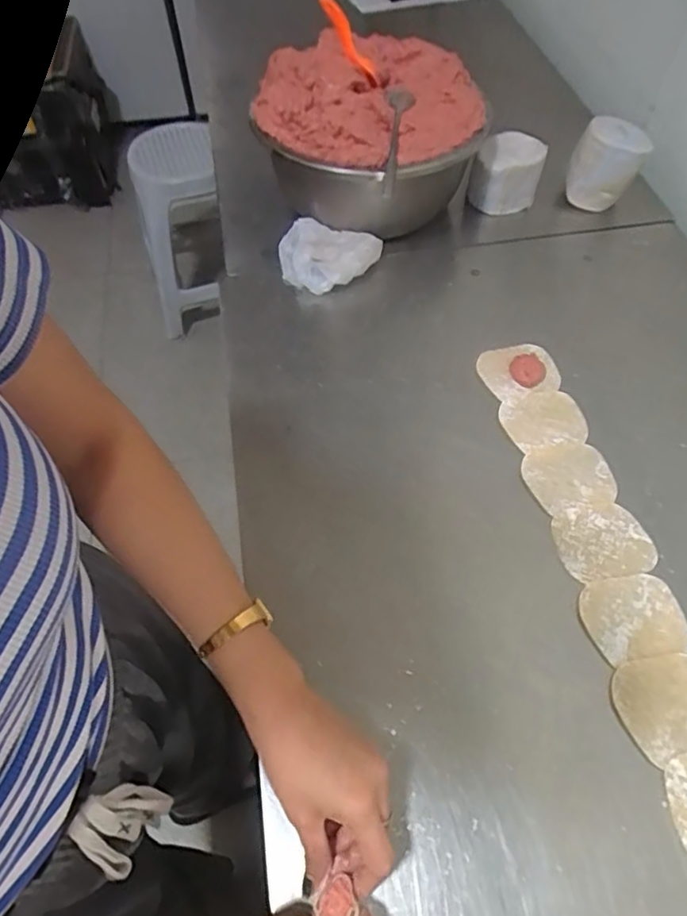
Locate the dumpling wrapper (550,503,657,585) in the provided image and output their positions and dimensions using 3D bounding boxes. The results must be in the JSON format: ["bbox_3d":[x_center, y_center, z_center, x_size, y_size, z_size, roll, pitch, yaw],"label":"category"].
[{"bbox_3d":[0.232,0.076,0.520,0.082,0.004,0.067,-12,57,-4],"label":"dumpling wrapper"}]

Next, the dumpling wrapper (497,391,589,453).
[{"bbox_3d":[0.205,-0.040,0.591,0.082,0.004,0.067,-11,57,-3],"label":"dumpling wrapper"}]

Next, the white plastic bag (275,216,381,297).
[{"bbox_3d":[-0.027,-0.247,0.716,0.128,0.045,0.102,20,61,16],"label":"white plastic bag"}]

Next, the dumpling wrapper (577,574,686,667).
[{"bbox_3d":[0.242,0.131,0.481,0.082,0.004,0.067,-10,57,-3],"label":"dumpling wrapper"}]

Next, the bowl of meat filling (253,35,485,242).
[{"bbox_3d":[0.031,-0.402,0.739,0.263,0.179,0.249,-2,57,3],"label":"bowl of meat filling"}]

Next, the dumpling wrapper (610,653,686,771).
[{"bbox_3d":[0.253,0.189,0.446,0.084,0.004,0.071,-15,62,-9],"label":"dumpling wrapper"}]

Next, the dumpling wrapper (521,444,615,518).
[{"bbox_3d":[0.216,0.018,0.557,0.079,0.004,0.069,-13,61,-3],"label":"dumpling wrapper"}]

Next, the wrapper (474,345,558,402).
[{"bbox_3d":[0.191,-0.097,0.628,0.081,0.017,0.067,-15,58,-6],"label":"wrapper"}]

